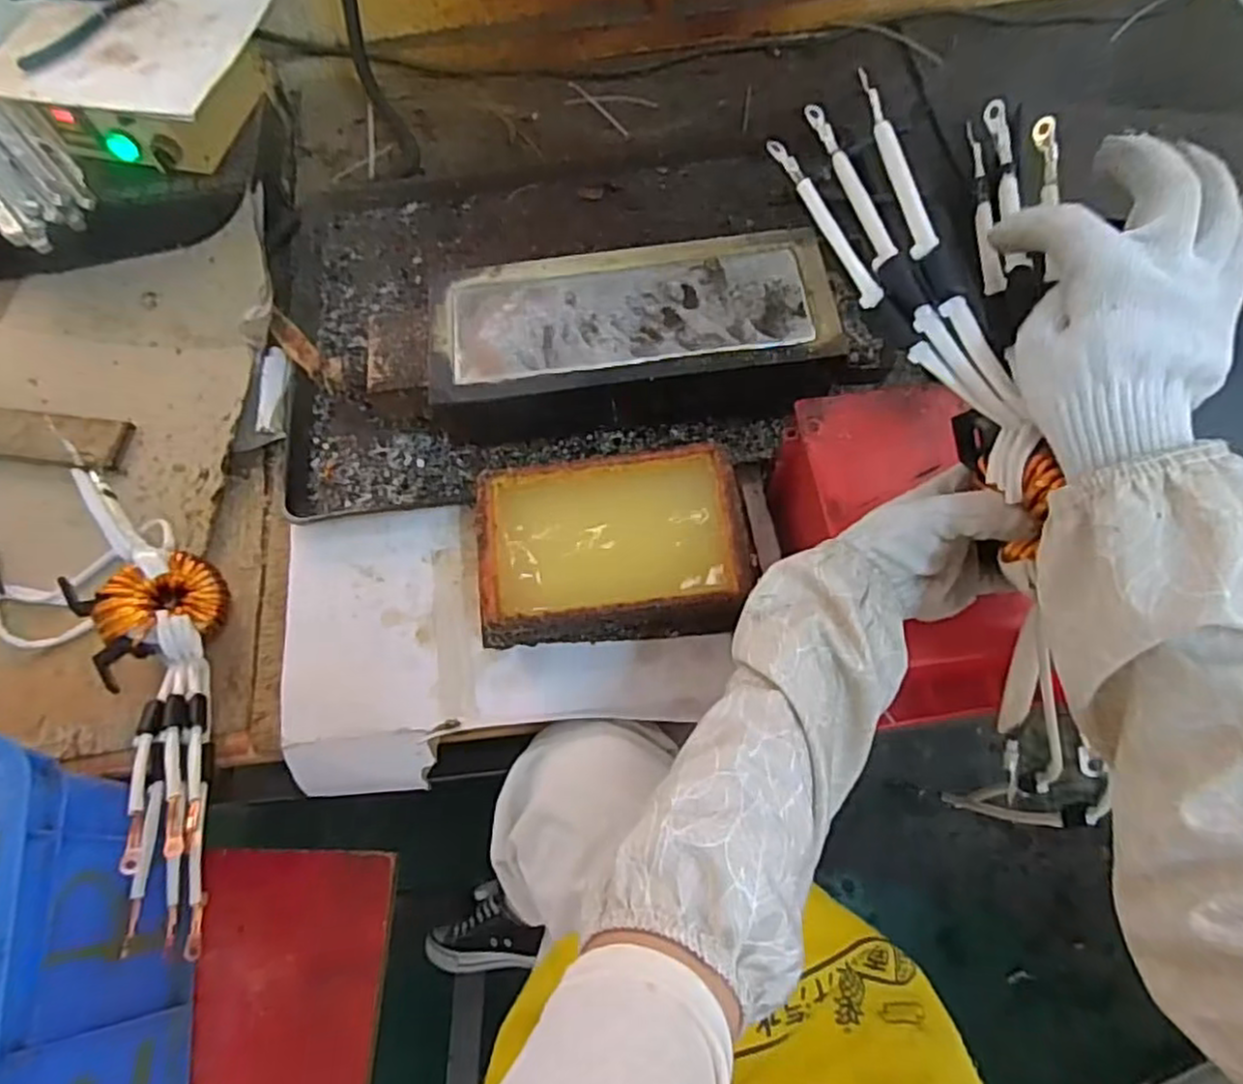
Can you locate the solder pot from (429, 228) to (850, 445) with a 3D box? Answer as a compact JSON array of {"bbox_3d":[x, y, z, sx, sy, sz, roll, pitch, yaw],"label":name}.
[{"bbox_3d":[0.006,-0.177,0.639,0.330,0.086,0.140,-7,66,0],"label":"solder pot"}]

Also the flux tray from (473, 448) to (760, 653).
[{"bbox_3d":[-0.007,0.007,0.572,0.201,0.070,0.137,-5,66,1],"label":"flux tray"}]

